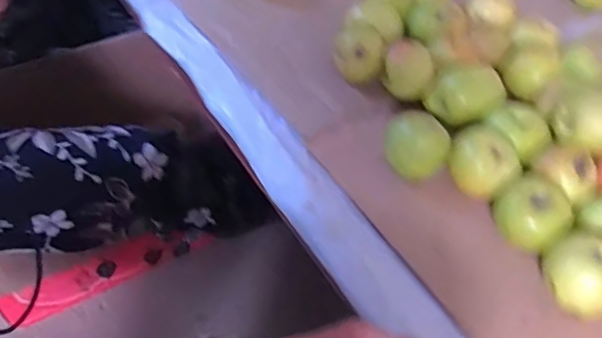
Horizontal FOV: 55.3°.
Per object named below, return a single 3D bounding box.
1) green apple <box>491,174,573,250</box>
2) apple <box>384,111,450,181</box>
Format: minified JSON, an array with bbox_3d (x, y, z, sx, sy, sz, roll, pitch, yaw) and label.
[{"bbox_3d":[0.200,0.036,0.495,0.058,0.047,0.064,36,53,22],"label":"green apple"},{"bbox_3d":[0.106,-0.019,0.536,0.056,0.047,0.049,20,48,10],"label":"apple"}]

